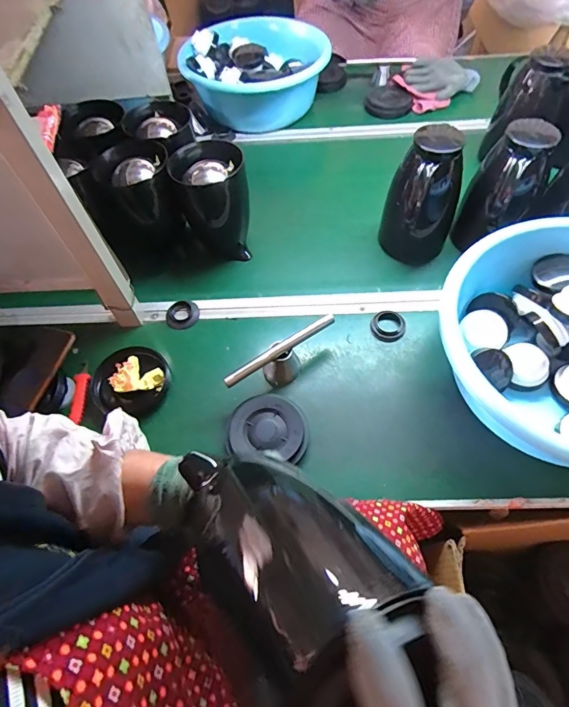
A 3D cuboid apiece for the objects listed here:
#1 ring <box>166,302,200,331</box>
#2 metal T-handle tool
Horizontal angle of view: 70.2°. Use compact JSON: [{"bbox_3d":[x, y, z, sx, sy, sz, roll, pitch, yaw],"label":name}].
[{"bbox_3d":[-0.175,-0.065,0.700,0.057,0.020,0.047,-10,98,-8],"label":"ring"},{"bbox_3d":[-0.001,0.010,0.626,0.192,0.064,0.041,-33,62,-16],"label":"metal T-handle tool"}]

